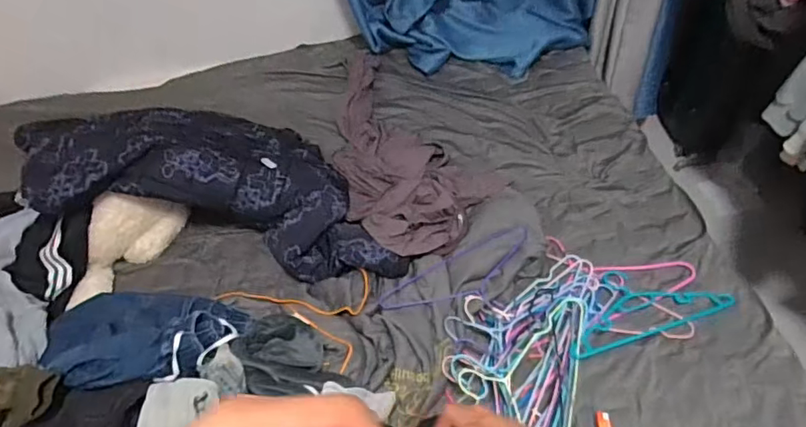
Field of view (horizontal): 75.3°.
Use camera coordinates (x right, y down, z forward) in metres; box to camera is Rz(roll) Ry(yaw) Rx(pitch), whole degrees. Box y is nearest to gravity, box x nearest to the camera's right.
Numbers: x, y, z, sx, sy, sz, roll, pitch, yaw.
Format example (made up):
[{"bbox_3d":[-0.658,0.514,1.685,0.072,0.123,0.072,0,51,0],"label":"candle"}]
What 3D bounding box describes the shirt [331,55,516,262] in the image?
[{"bbox_3d":[-0.041,-0.192,1.375,0.371,0.102,0.727,-30,56,-16],"label":"shirt"}]

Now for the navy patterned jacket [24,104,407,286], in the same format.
[{"bbox_3d":[-0.376,-0.102,1.272,0.832,0.202,0.462,19,52,1],"label":"navy patterned jacket"}]

